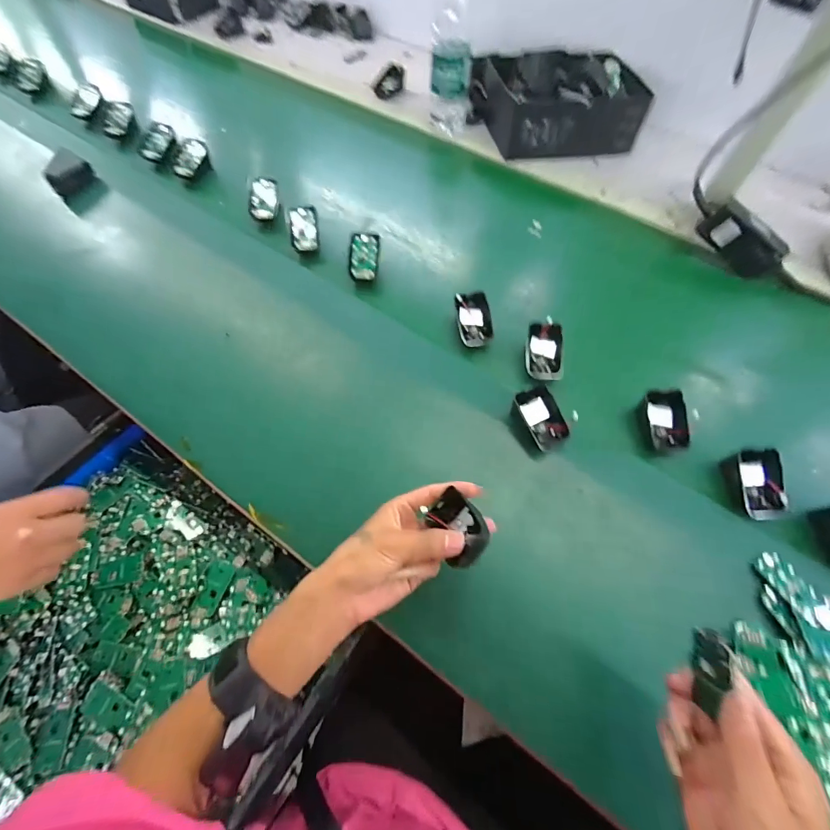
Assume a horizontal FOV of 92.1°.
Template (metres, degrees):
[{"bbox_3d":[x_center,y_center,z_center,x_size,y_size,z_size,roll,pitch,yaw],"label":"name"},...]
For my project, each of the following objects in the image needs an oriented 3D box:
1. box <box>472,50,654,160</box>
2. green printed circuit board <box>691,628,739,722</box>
[{"bbox_3d":[0.255,-0.570,0.718,0.269,0.082,0.213,-7,61,-4],"label":"box"},{"bbox_3d":[0.204,0.175,0.278,0.010,0.026,0.057,-2,103,0],"label":"green printed circuit board"}]

